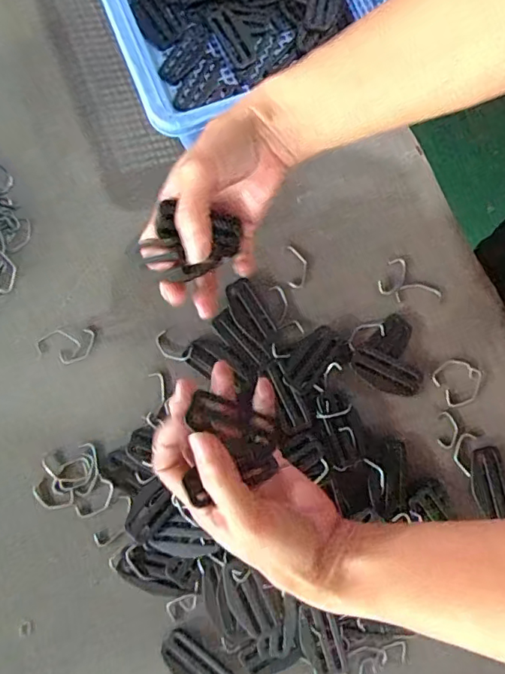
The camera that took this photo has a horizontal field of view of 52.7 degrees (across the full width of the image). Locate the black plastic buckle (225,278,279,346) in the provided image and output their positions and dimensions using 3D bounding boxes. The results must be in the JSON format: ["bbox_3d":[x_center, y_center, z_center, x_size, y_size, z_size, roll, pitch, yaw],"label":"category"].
[{"bbox_3d":[-0.001,-0.019,0.416,0.025,0.004,0.058,-30,81,-6],"label":"black plastic buckle"}]

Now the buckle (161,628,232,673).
[{"bbox_3d":[-0.042,0.240,0.368,0.060,0.004,0.030,41,82,7],"label":"buckle"}]

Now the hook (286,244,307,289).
[{"bbox_3d":[0.038,-0.059,0.428,0.017,0.004,0.036,-2,79,-1],"label":"hook"}]

